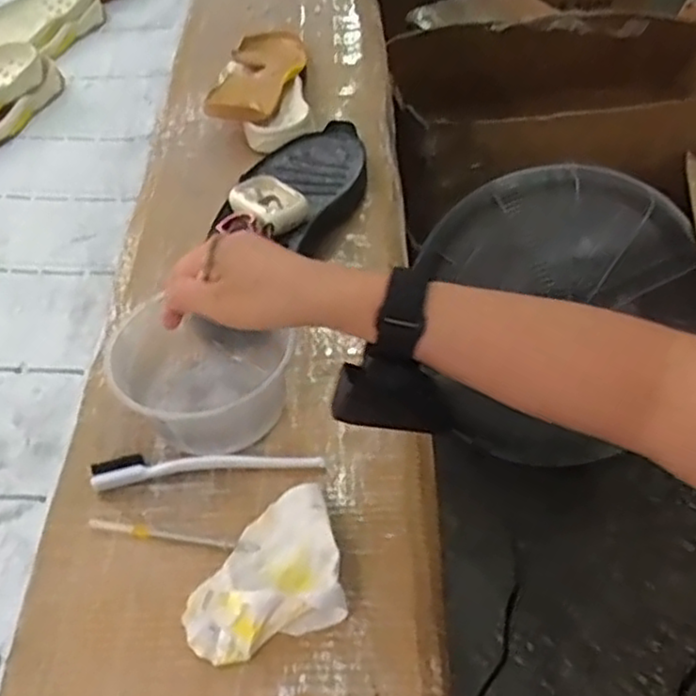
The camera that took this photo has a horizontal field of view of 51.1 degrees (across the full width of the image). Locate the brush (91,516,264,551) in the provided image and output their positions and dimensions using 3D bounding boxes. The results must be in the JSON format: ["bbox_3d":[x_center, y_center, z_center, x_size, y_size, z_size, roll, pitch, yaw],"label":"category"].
[{"bbox_3d":[-0.121,0.130,0.504,0.122,0.004,0.010,8,49,10],"label":"brush"}]

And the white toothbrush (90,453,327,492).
[{"bbox_3d":[-0.103,0.084,0.542,0.169,0.010,0.027,-6,48,-2],"label":"white toothbrush"}]

